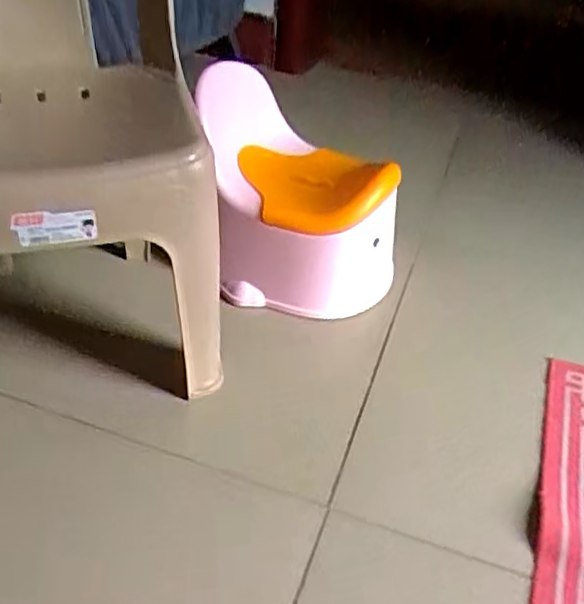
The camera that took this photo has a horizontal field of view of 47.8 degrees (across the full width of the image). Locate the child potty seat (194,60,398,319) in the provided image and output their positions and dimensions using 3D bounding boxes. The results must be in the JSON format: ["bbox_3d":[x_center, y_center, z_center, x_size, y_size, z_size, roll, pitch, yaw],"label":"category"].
[{"bbox_3d":[0.001,-0.182,1.038,0.278,0.270,0.362,-5,40,-13],"label":"child potty seat"}]

